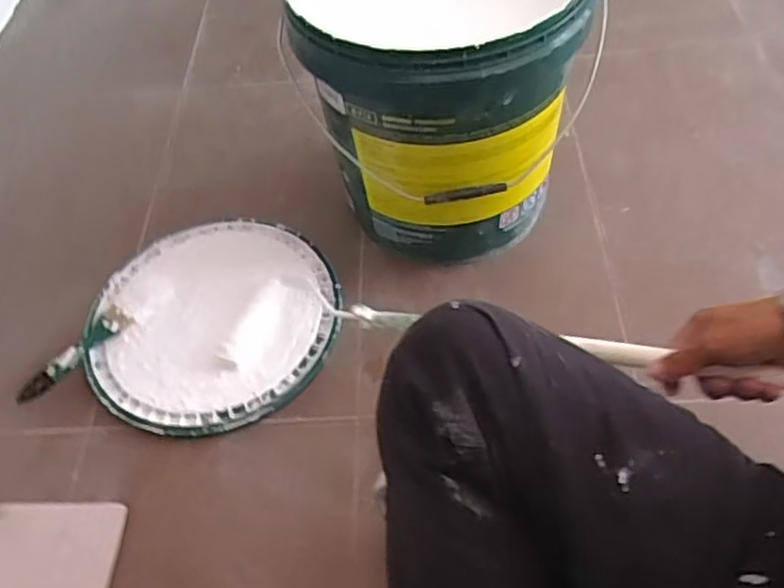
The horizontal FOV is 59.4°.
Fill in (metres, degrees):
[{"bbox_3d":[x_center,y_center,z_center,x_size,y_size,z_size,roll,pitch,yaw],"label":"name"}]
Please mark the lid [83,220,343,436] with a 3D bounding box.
[{"bbox_3d":[-0.214,0.022,0.824,0.289,0.021,0.289,-2,55,4],"label":"lid"}]

